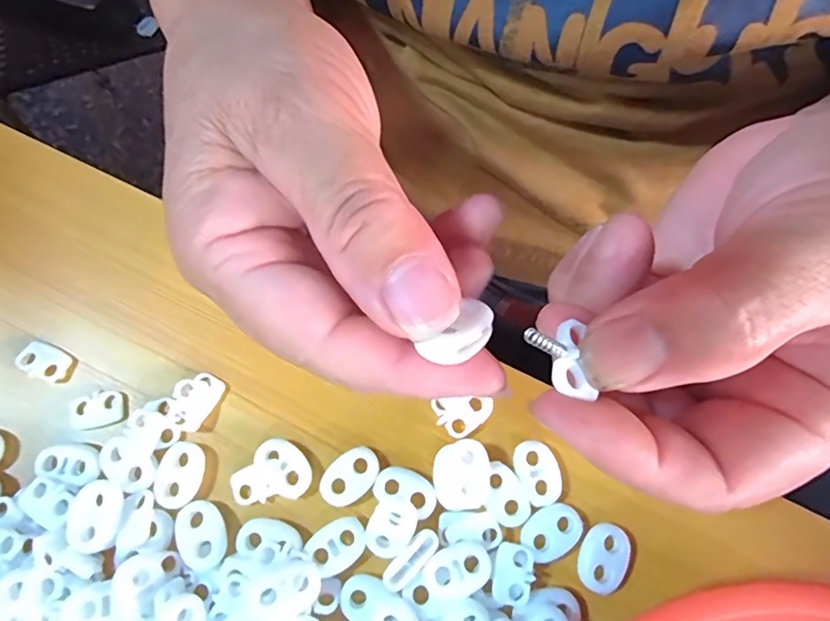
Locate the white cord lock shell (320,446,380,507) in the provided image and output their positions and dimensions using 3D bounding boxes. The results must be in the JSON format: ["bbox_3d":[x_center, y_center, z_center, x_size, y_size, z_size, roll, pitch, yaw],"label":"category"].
[{"bbox_3d":[-0.023,0.059,0.177,0.022,0.004,0.015,-39,77,-10],"label":"white cord lock shell"}]

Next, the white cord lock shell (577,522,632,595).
[{"bbox_3d":[0.064,0.083,0.168,0.015,0.005,0.022,37,77,10],"label":"white cord lock shell"}]

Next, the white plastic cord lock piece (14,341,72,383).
[{"bbox_3d":[-0.141,0.019,0.188,0.019,0.004,0.012,24,75,7],"label":"white plastic cord lock piece"}]

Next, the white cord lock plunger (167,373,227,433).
[{"bbox_3d":[-0.082,0.033,0.185,0.016,0.004,0.021,27,76,8],"label":"white cord lock plunger"}]

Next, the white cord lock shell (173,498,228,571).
[{"bbox_3d":[-0.073,0.076,0.167,0.016,0.004,0.022,-26,75,-7],"label":"white cord lock shell"}]

